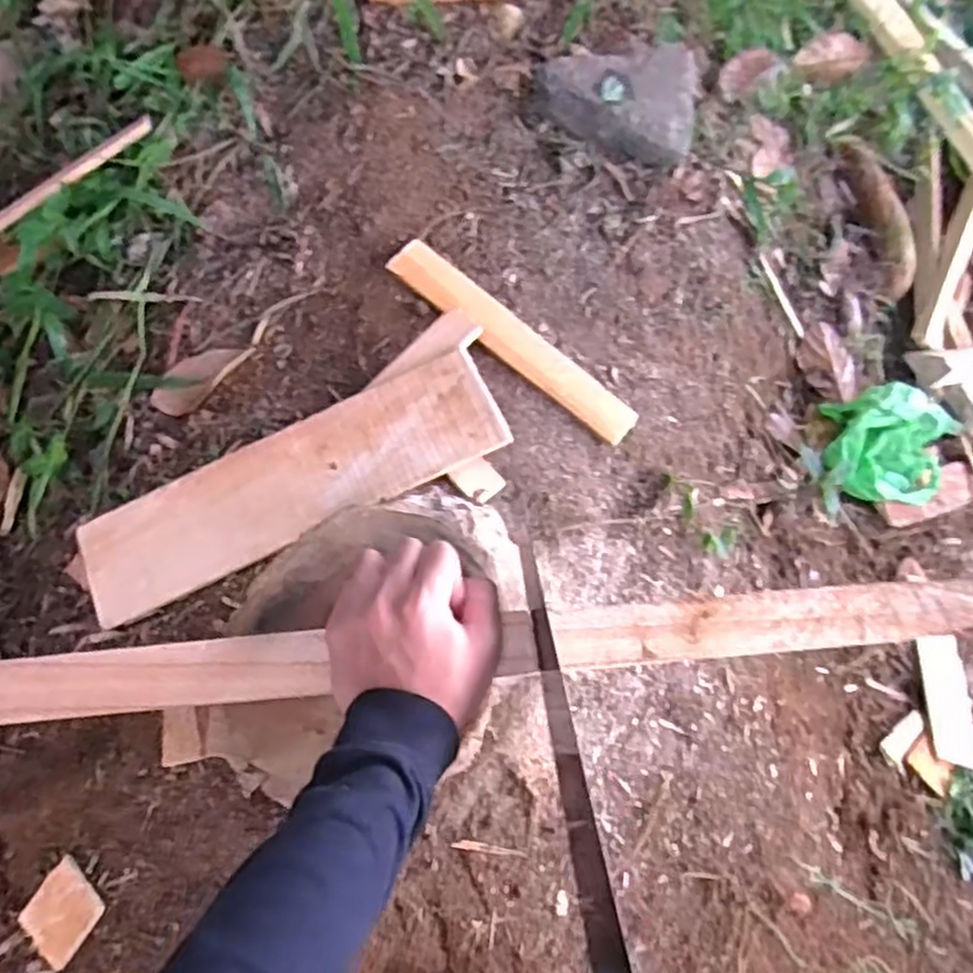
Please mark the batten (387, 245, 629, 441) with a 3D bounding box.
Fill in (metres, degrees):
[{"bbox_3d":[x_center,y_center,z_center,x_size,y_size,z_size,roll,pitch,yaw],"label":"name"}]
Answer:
[{"bbox_3d":[0.026,-0.145,0.743,0.284,0.017,0.045,39,67,3],"label":"batten"}]

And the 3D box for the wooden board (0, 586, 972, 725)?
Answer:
[{"bbox_3d":[-0.015,0.101,0.467,0.678,0.019,0.039,-4,63,-2],"label":"wooden board"}]

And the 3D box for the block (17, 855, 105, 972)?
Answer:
[{"bbox_3d":[-0.331,0.335,0.586,0.059,0.006,0.068,35,93,21],"label":"block"}]

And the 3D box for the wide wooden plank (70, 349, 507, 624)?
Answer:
[{"bbox_3d":[-0.177,-0.003,0.683,0.391,0.010,0.108,-25,71,-1],"label":"wide wooden plank"}]

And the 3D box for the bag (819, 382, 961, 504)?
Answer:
[{"bbox_3d":[0.471,-0.048,0.900,0.188,0.086,0.132,0,62,-2],"label":"bag"}]

